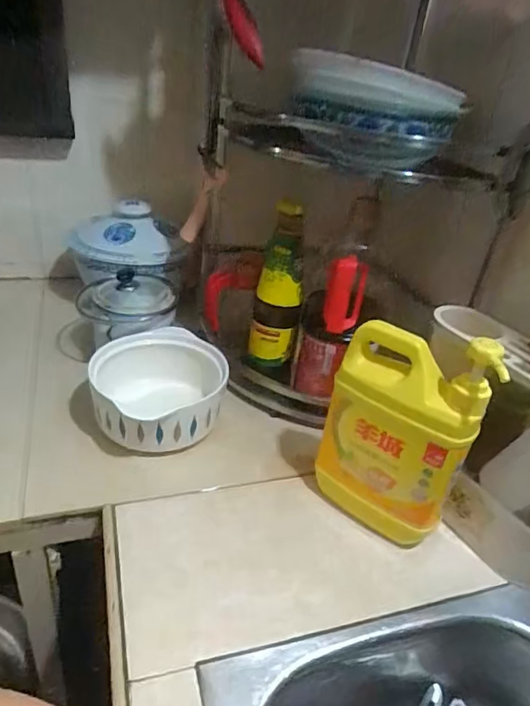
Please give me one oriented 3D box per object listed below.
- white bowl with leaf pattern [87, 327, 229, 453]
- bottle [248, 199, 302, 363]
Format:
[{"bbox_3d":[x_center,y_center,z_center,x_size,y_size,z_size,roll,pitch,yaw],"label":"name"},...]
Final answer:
[{"bbox_3d":[-0.136,0.056,0.682,0.171,0.098,0.177,5,31,-3],"label":"white bowl with leaf pattern"},{"bbox_3d":[0.017,-0.089,0.724,0.063,0.233,0.068,5,31,-2],"label":"bottle"}]

